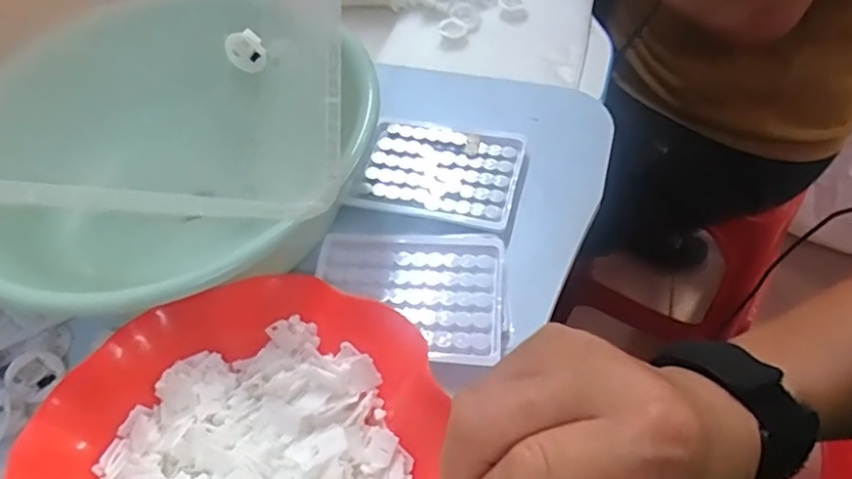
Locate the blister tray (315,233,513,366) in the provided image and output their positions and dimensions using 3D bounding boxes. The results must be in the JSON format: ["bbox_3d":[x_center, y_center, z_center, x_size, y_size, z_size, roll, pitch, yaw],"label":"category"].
[{"bbox_3d":[-0.011,0.037,0.411,0.129,0.006,0.100,0,53,5],"label":"blister tray"}]

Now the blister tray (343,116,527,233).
[{"bbox_3d":[0.009,-0.055,0.473,0.124,0.009,0.093,10,54,13],"label":"blister tray"}]

